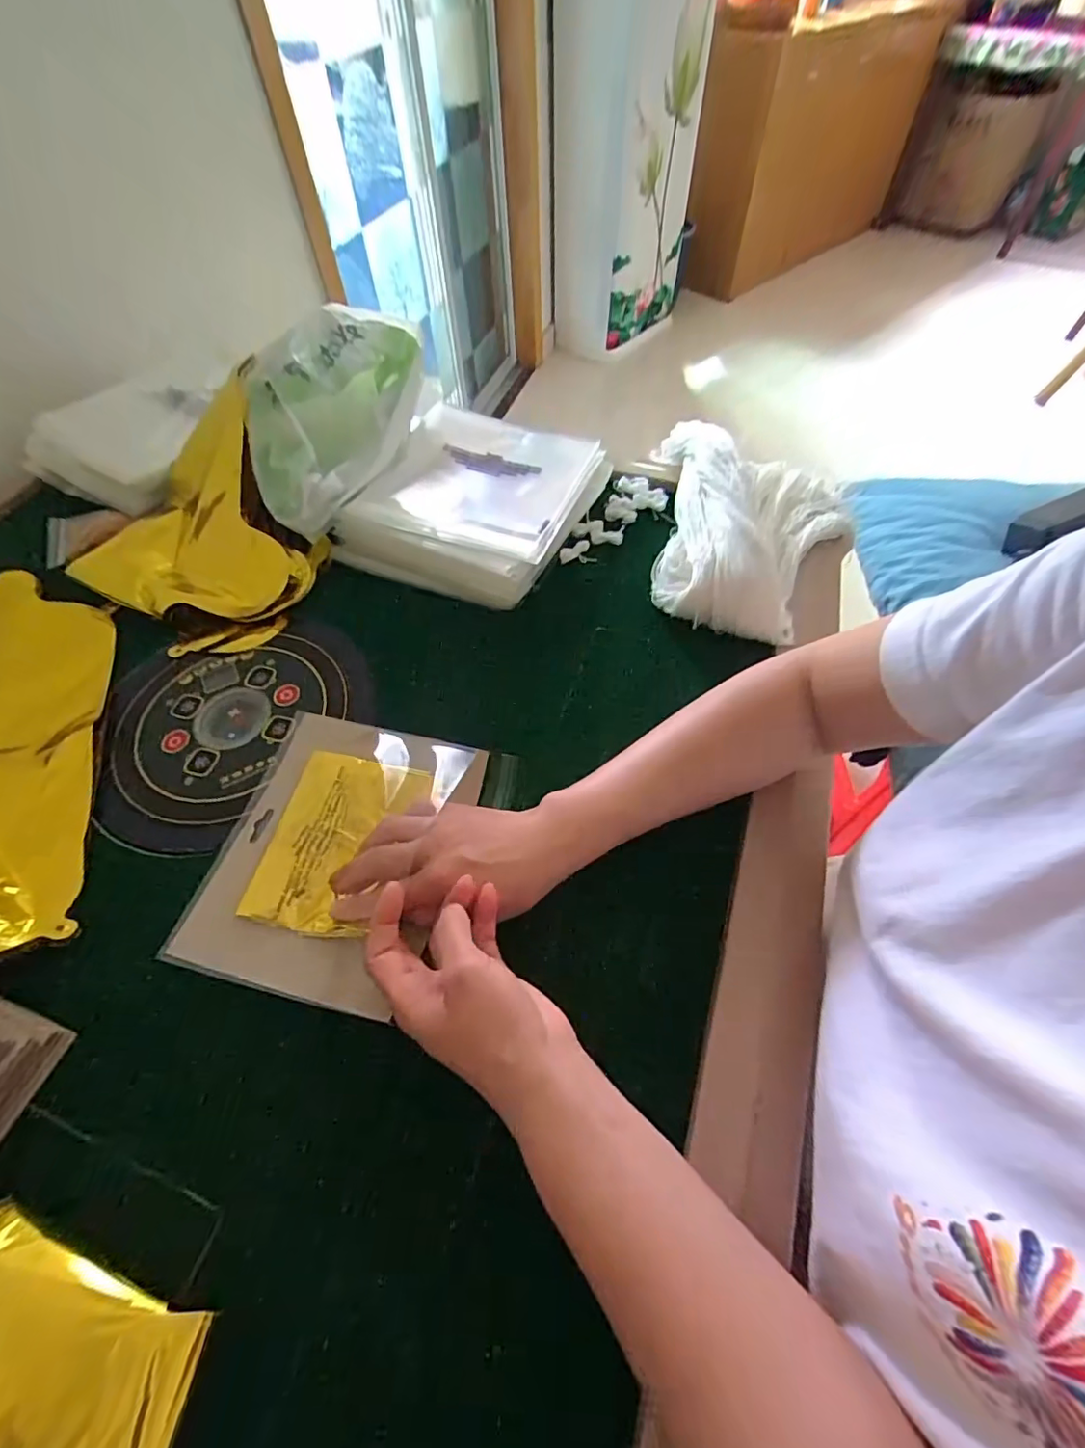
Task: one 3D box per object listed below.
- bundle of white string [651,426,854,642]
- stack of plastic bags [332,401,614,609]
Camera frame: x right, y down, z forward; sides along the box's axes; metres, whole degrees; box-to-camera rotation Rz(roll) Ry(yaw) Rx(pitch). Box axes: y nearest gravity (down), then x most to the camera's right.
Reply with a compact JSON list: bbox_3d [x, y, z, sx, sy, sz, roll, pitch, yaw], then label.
[{"bbox_3d":[0.191,-0.206,0.535,0.202,0.072,0.265,19,59,13],"label":"bundle of white string"},{"bbox_3d":[-0.071,-0.240,0.577,0.229,0.047,0.243,18,59,13],"label":"stack of plastic bags"}]

